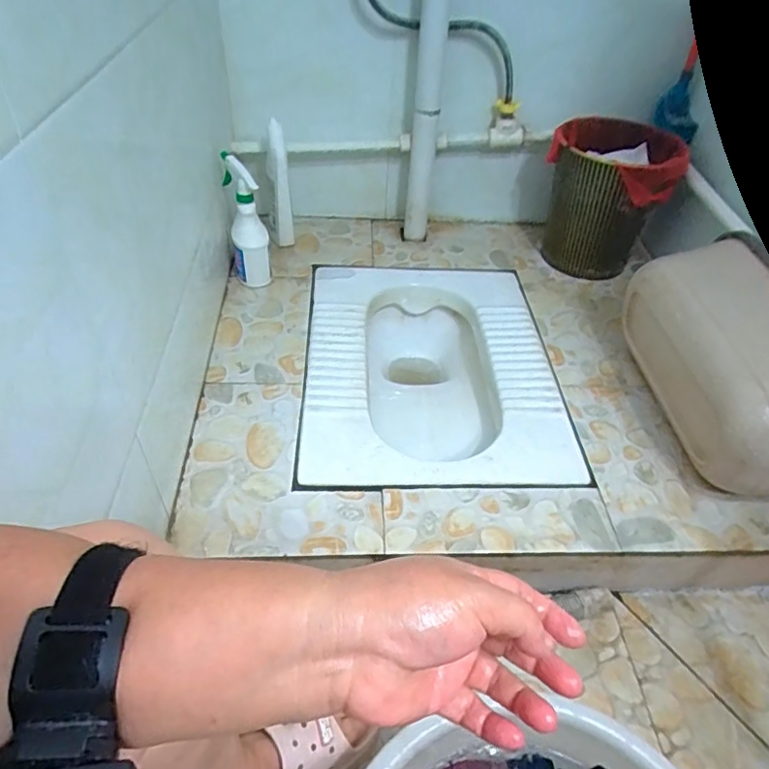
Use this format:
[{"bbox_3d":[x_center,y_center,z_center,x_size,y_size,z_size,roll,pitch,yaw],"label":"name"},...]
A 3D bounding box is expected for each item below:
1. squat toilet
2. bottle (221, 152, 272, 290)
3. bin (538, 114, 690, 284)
[{"bbox_3d":[0.072,0.010,1.003,0.411,0.166,0.545,0,43,-4],"label":"squat toilet"},{"bbox_3d":[-0.253,-0.295,1.014,0.062,0.219,0.079,-9,45,-14],"label":"bottle"},{"bbox_3d":[0.438,-0.372,1.129,0.233,0.262,0.213,16,44,12],"label":"bin"}]

